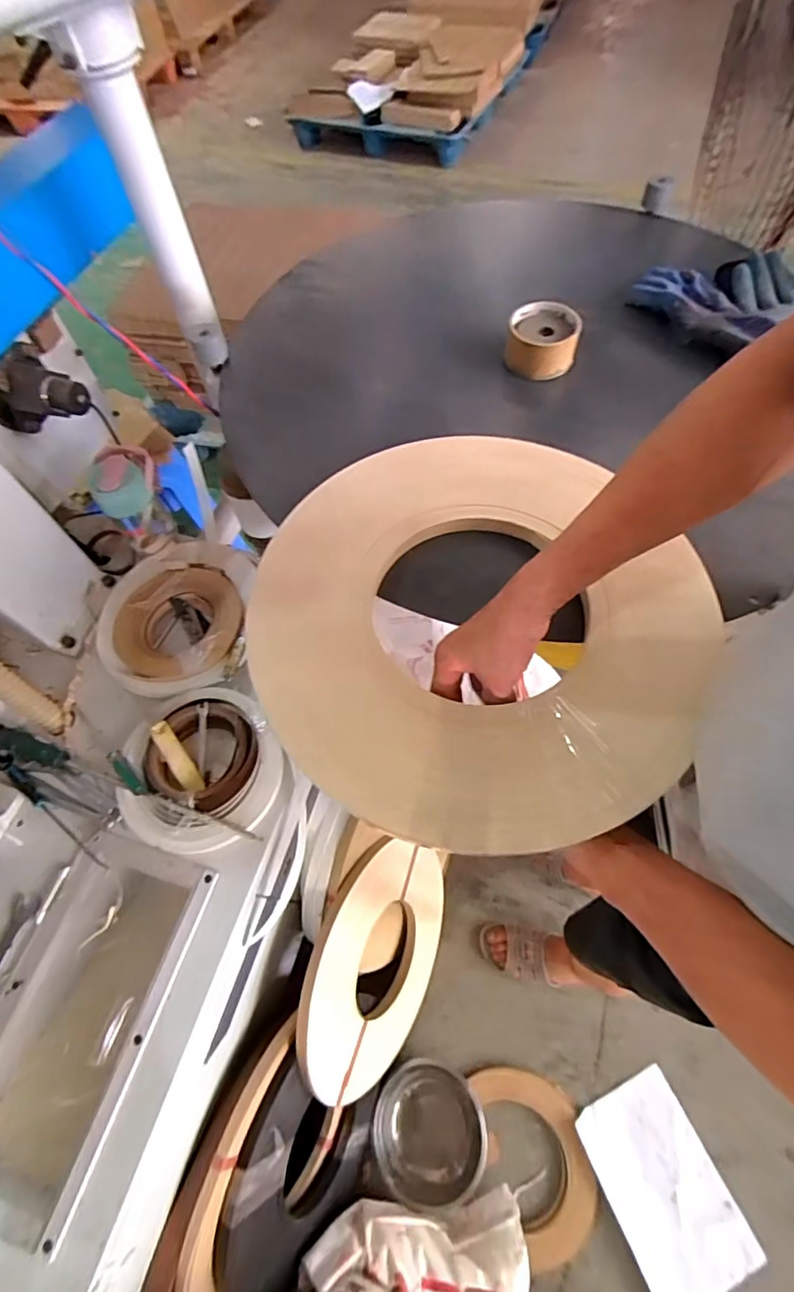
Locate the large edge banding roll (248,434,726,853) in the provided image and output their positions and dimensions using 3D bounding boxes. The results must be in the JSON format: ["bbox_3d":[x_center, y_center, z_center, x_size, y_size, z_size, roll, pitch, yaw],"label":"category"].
[{"bbox_3d":[0.069,-0.036,0.476,0.394,0.034,0.393,-1,62,3],"label":"large edge banding roll"}]

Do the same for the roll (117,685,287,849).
[{"bbox_3d":[-0.270,0.161,0.738,0.212,0.036,0.224,-1,62,3],"label":"roll"}]

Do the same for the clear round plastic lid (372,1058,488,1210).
[{"bbox_3d":[0.062,0.891,0.987,0.200,0.061,0.191,-1,62,3],"label":"clear round plastic lid"}]

